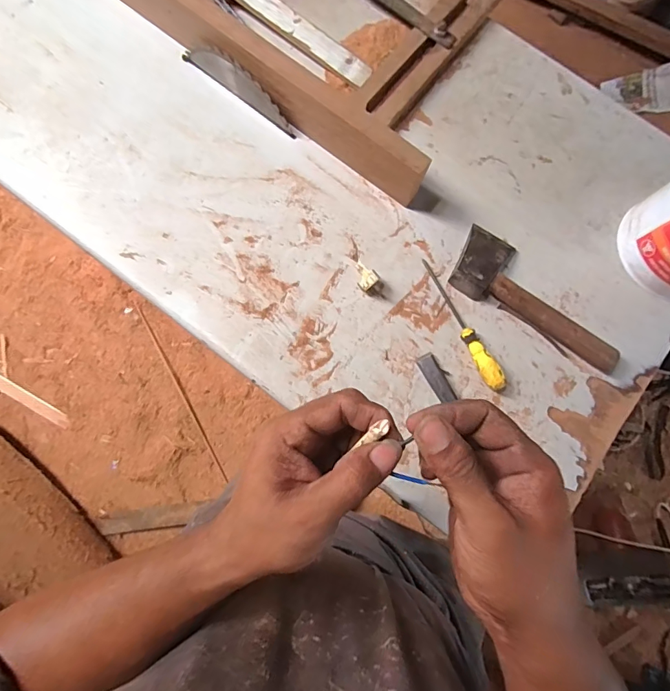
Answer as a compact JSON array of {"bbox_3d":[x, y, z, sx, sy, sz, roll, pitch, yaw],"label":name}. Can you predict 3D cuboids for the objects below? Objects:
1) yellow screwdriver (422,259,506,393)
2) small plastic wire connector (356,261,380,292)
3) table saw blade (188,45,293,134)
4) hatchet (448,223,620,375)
[{"bbox_3d":[0.185,-0.031,0.616,0.024,0.025,0.217,-28,78,-6],"label":"yellow screwdriver"},{"bbox_3d":[0.042,-0.101,0.620,0.030,0.027,0.043,-40,82,-7],"label":"small plastic wire connector"},{"bbox_3d":[-0.148,-0.401,0.636,0.190,0.066,0.009,38,80,4],"label":"table saw blade"},{"bbox_3d":[0.308,-0.073,0.620,0.272,0.035,0.113,29,78,7],"label":"hatchet"}]

